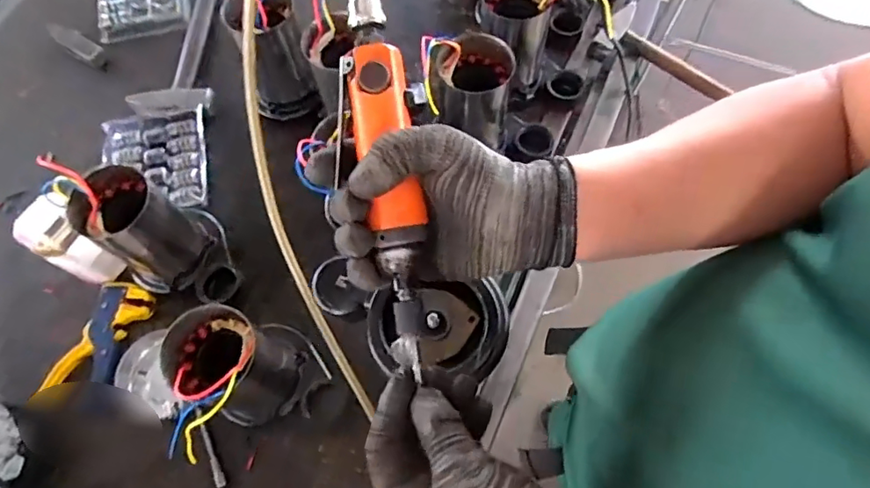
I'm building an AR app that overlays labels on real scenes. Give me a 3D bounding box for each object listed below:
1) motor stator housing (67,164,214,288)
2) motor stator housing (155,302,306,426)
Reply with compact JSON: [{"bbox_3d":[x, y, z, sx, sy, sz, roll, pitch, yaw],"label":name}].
[{"bbox_3d":[-0.350,-0.021,0.657,0.085,0.155,0.090,-1,67,2],"label":"motor stator housing"},{"bbox_3d":[-0.209,0.132,0.600,0.110,0.169,0.104,-40,71,-14],"label":"motor stator housing"}]

